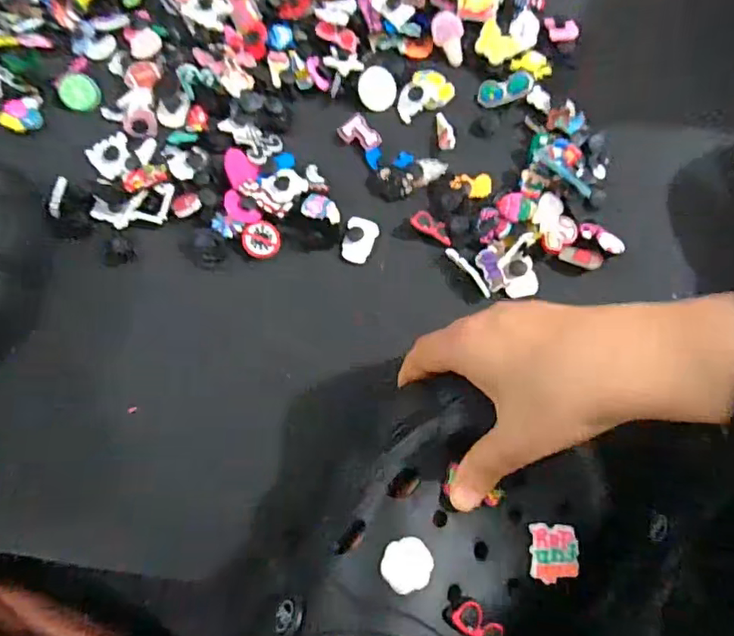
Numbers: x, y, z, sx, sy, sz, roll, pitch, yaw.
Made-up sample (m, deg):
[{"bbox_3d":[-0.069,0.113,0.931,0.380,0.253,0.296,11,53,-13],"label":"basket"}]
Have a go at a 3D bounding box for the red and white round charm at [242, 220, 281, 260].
[{"bbox_3d":[-0.071,-0.053,0.378,0.025,0.004,0.026,0,78,1],"label":"red and white round charm"}]

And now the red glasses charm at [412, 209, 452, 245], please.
[{"bbox_3d":[0.044,-0.060,0.375,0.031,0.004,0.015,35,81,-6],"label":"red glasses charm"}]

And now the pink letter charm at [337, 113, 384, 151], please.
[{"bbox_3d":[-0.005,-0.129,0.395,0.021,0.005,0.028,-44,81,-7],"label":"pink letter charm"}]

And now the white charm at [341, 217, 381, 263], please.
[{"bbox_3d":[-0.004,-0.053,0.380,0.022,0.007,0.031,11,79,3],"label":"white charm"}]

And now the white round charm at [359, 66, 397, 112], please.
[{"bbox_3d":[0.008,-0.164,0.399,0.026,0.004,0.030,1,78,1],"label":"white round charm"}]

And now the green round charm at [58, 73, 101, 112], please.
[{"bbox_3d":[-0.210,-0.165,0.410,0.030,0.006,0.026,33,81,7],"label":"green round charm"}]

